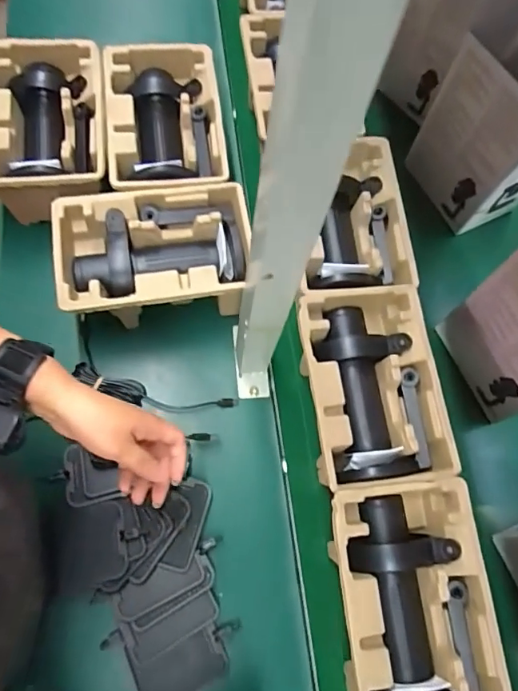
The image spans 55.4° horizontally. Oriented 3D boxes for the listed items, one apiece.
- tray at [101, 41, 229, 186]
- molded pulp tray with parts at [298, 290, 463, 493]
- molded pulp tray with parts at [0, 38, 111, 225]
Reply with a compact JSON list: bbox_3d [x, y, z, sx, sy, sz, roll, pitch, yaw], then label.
[{"bbox_3d":[-0.124,-0.294,0.667,0.145,0.099,0.224,-8,78,-2],"label":"tray"},{"bbox_3d":[0.128,0.043,0.567,0.143,0.075,0.214,-8,78,-2],"label":"molded pulp tray with parts"},{"bbox_3d":[-0.274,-0.288,0.640,0.147,0.081,0.236,-9,78,-2],"label":"molded pulp tray with parts"}]

